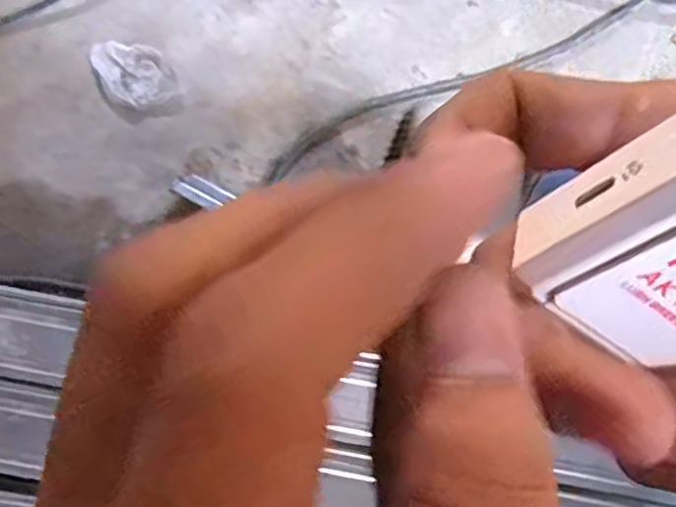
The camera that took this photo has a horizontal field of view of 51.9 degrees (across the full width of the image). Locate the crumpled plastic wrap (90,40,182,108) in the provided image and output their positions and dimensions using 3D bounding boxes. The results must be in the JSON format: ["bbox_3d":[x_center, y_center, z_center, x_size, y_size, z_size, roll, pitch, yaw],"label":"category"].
[{"bbox_3d":[-0.336,-0.300,1.142,0.102,0.022,0.161,-34,76,-11],"label":"crumpled plastic wrap"}]

